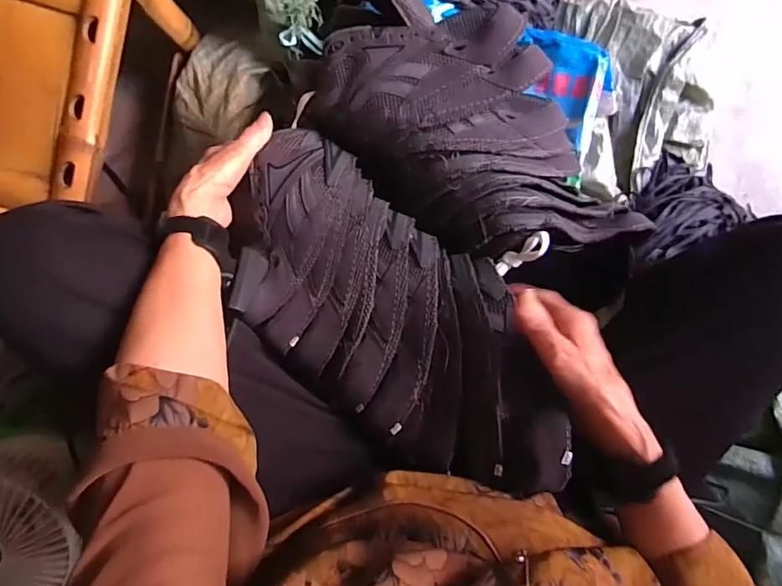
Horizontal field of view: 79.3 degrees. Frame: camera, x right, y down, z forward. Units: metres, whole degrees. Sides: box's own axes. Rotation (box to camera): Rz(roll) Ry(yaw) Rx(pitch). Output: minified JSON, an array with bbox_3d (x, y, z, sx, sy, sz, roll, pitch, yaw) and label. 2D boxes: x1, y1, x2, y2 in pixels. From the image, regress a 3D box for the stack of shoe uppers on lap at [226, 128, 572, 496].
[{"bbox_3d":[-0.010,0.015,0.429,0.184,0.069,0.376,-46,70,1],"label":"stack of shoe uppers on lap"}]

